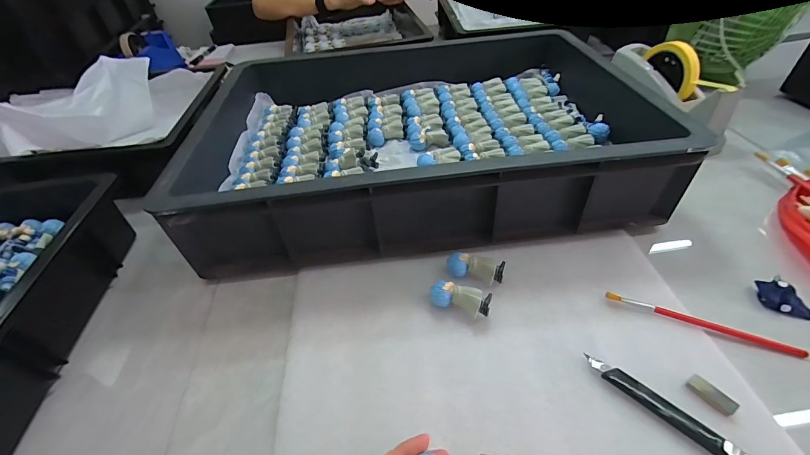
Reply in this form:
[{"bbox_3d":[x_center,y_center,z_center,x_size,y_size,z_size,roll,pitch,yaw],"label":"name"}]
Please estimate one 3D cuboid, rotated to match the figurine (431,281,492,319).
[{"bbox_3d":[0.057,0.077,0.372,0.059,0.031,0.024,13,48,18],"label":"figurine"}]

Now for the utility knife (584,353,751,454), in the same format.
[{"bbox_3d":[0.216,0.150,0.291,0.136,0.008,0.018,33,56,32],"label":"utility knife"}]

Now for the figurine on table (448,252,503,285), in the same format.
[{"bbox_3d":[0.078,0.045,0.400,0.060,0.031,0.022,18,49,22],"label":"figurine on table"}]

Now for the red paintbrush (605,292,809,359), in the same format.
[{"bbox_3d":[0.287,0.092,0.350,0.164,0.011,0.013,14,50,19],"label":"red paintbrush"}]

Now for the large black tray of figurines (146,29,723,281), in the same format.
[{"bbox_3d":[0.017,-0.149,0.529,0.570,0.120,0.392,-7,46,0],"label":"large black tray of figurines"}]

